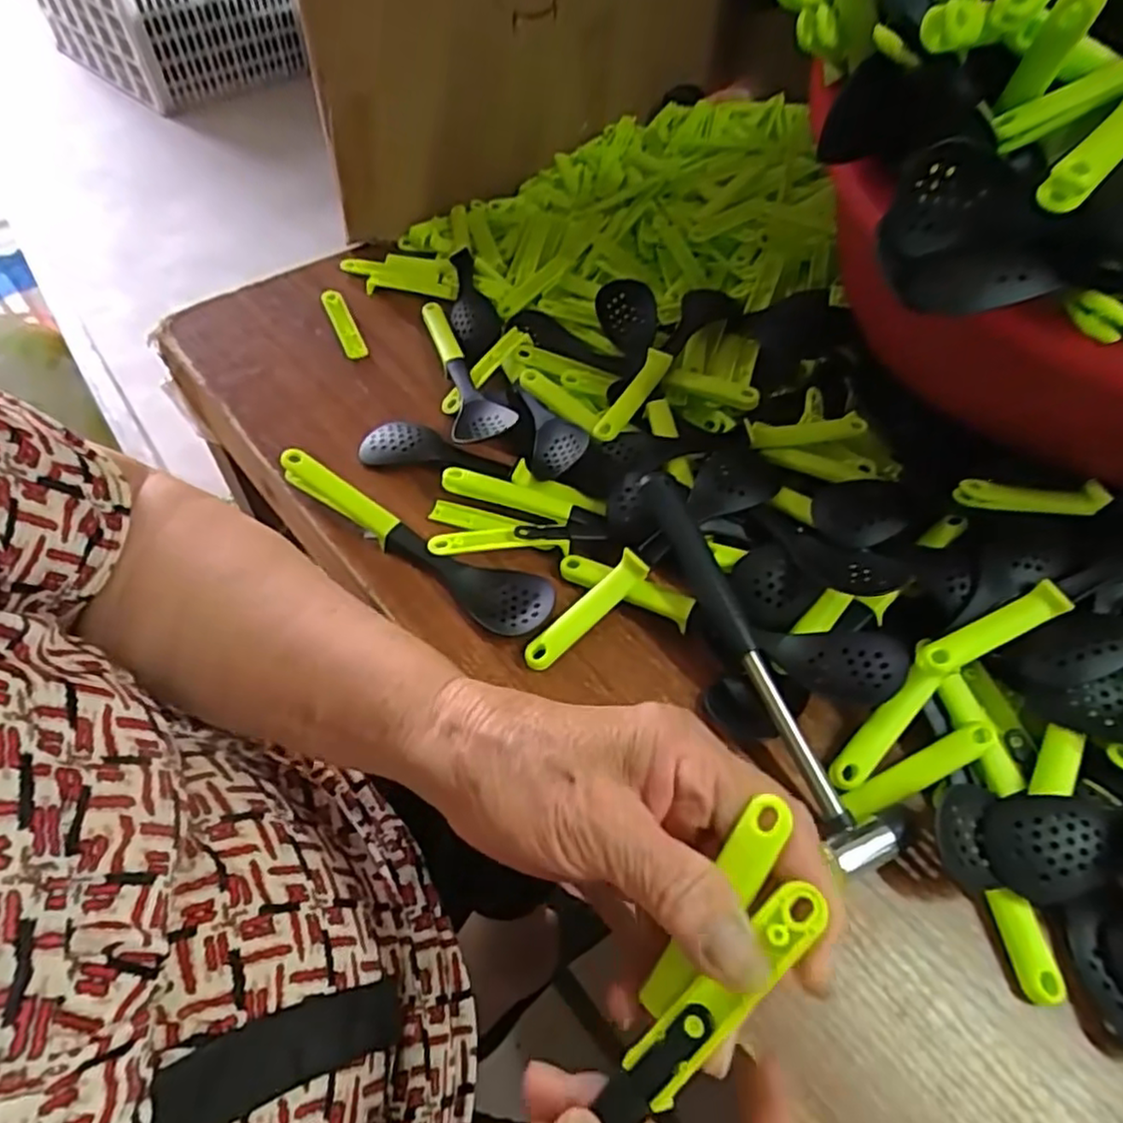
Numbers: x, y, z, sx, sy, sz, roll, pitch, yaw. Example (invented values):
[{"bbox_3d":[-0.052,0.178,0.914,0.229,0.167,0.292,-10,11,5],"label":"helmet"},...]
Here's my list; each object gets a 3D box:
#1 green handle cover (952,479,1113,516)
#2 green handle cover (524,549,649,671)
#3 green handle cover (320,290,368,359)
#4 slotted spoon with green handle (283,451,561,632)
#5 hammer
[{"bbox_3d":[0.241,-0.033,0.348,0.075,0.011,0.015,0,55,-3],"label":"green handle cover"},{"bbox_3d":[0.012,0.026,0.350,0.077,0.012,0.015,-42,66,-11],"label":"green handle cover"},{"bbox_3d":[-0.159,-0.174,0.496,0.014,0.009,0.072,-21,59,-17],"label":"green handle cover"},{"bbox_3d":[-0.083,-0.012,0.370,0.171,0.027,0.036,26,58,15],"label":"slotted spoon with green handle"},{"bbox_3d":[0.094,0.043,0.331,0.036,0.022,0.204,-20,67,-16],"label":"hammer"}]

